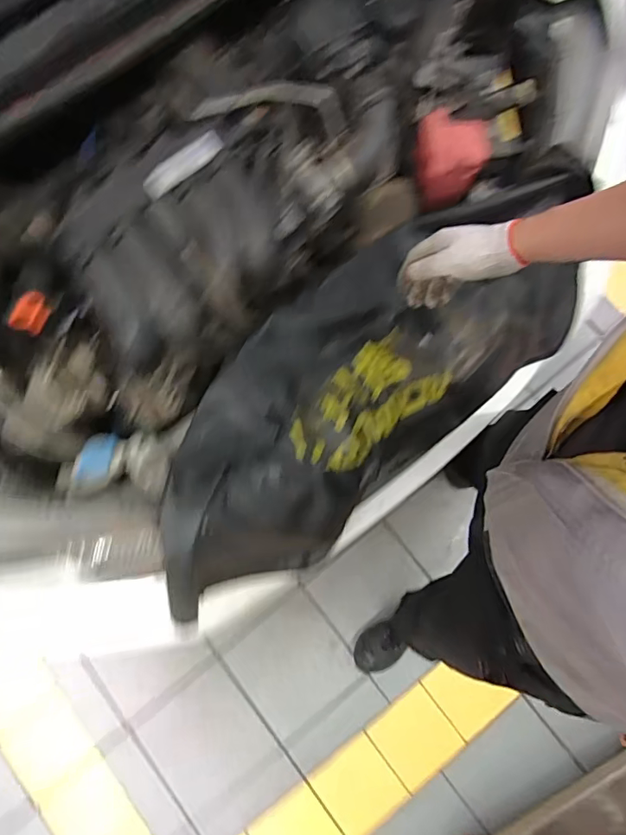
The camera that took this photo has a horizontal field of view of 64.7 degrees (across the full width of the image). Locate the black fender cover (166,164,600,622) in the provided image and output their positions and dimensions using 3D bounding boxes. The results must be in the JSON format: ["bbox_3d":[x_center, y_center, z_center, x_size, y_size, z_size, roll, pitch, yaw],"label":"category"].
[{"bbox_3d":[0.078,-0.035,0.824,0.838,0.237,0.300,-44,80,-3],"label":"black fender cover"}]

